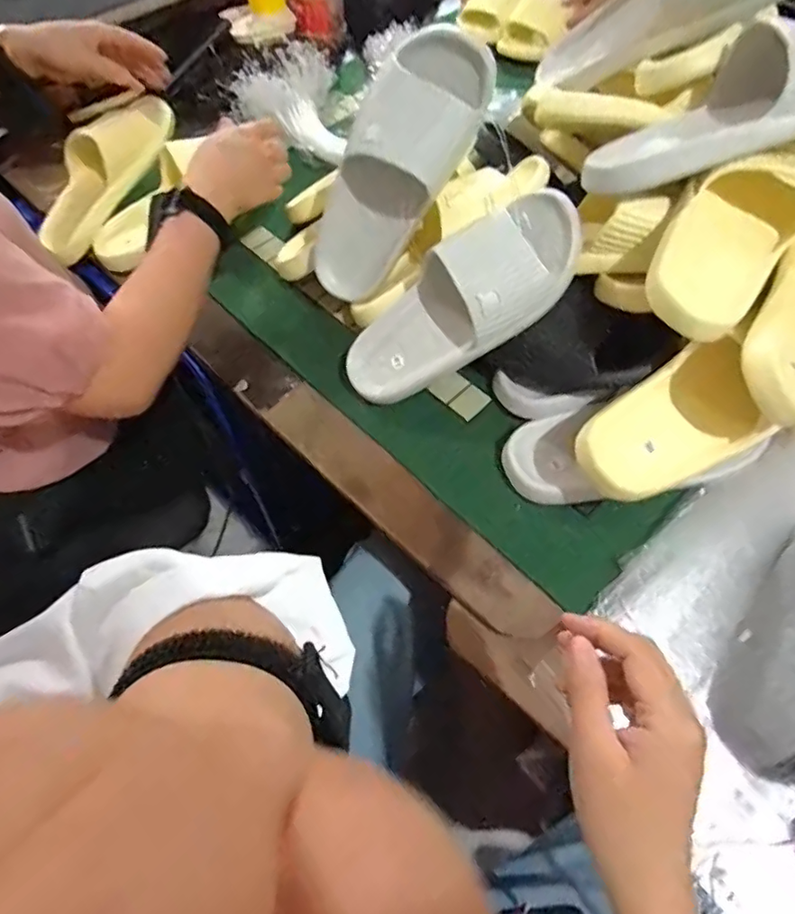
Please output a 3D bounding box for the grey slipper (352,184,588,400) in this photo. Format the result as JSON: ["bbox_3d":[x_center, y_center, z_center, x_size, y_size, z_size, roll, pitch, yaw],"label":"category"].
[{"bbox_3d":[0.063,-0.143,0.551,0.265,0.080,0.103,-36,79,18],"label":"grey slipper"}]

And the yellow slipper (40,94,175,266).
[{"bbox_3d":[-0.371,-0.355,0.695,0.090,0.050,0.234,31,88,15],"label":"yellow slipper"}]

